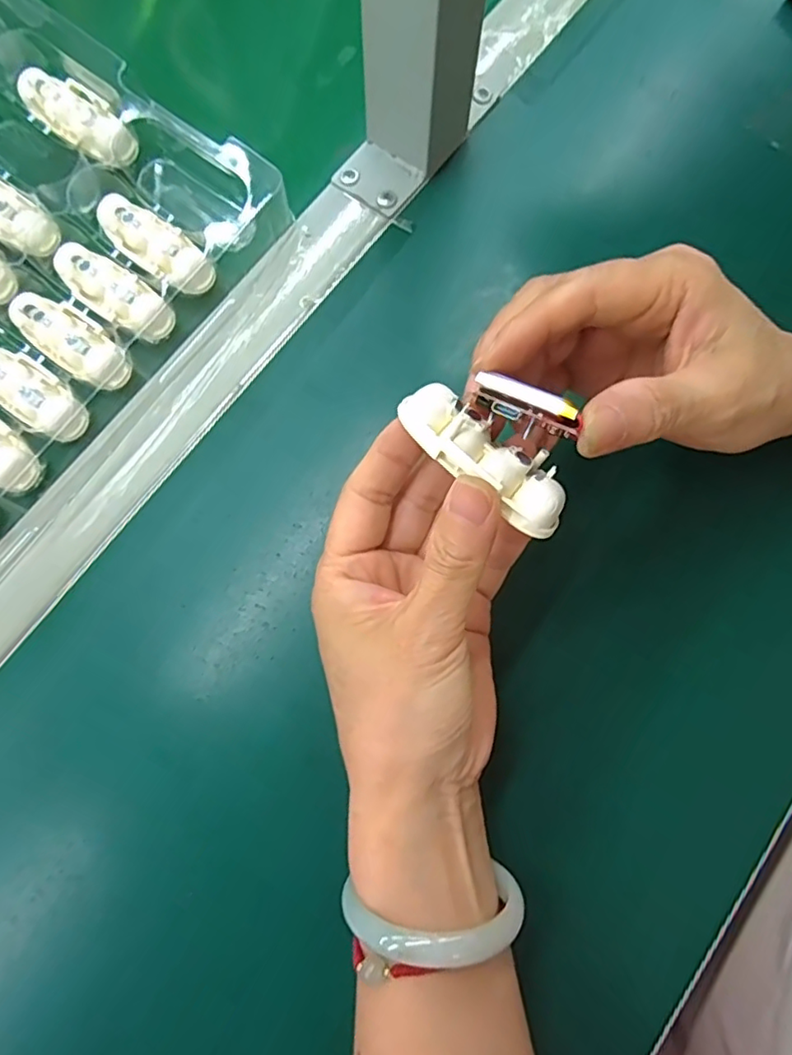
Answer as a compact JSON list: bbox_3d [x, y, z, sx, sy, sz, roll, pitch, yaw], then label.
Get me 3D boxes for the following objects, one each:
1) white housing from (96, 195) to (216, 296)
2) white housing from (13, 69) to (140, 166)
[{"bbox_3d":[-0.117,-0.137,0.289,0.061,0.018,0.025,36,81,7],"label":"white housing"},{"bbox_3d":[-0.157,-0.205,0.297,0.057,0.019,0.026,37,81,7],"label":"white housing"}]

